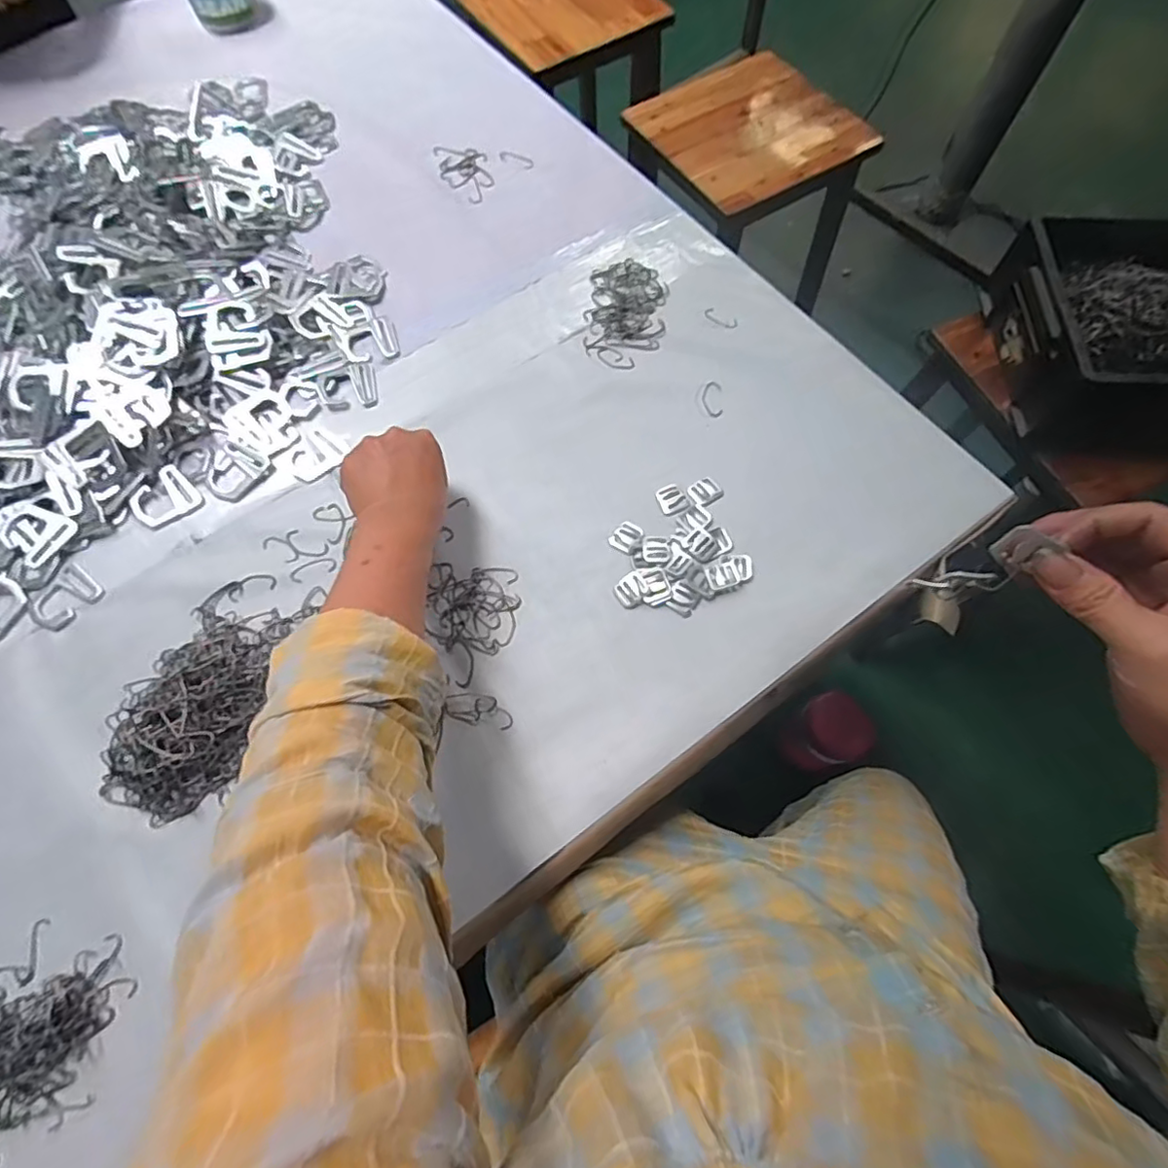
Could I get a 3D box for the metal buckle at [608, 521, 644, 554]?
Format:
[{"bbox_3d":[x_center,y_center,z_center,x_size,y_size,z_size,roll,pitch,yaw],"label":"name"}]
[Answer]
[{"bbox_3d":[0.035,-0.040,0.512,0.020,0.004,0.027,34,72,13],"label":"metal buckle"}]

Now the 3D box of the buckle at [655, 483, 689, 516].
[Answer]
[{"bbox_3d":[0.075,-0.074,0.525,0.024,0.004,0.028,-26,70,-9],"label":"buckle"}]

